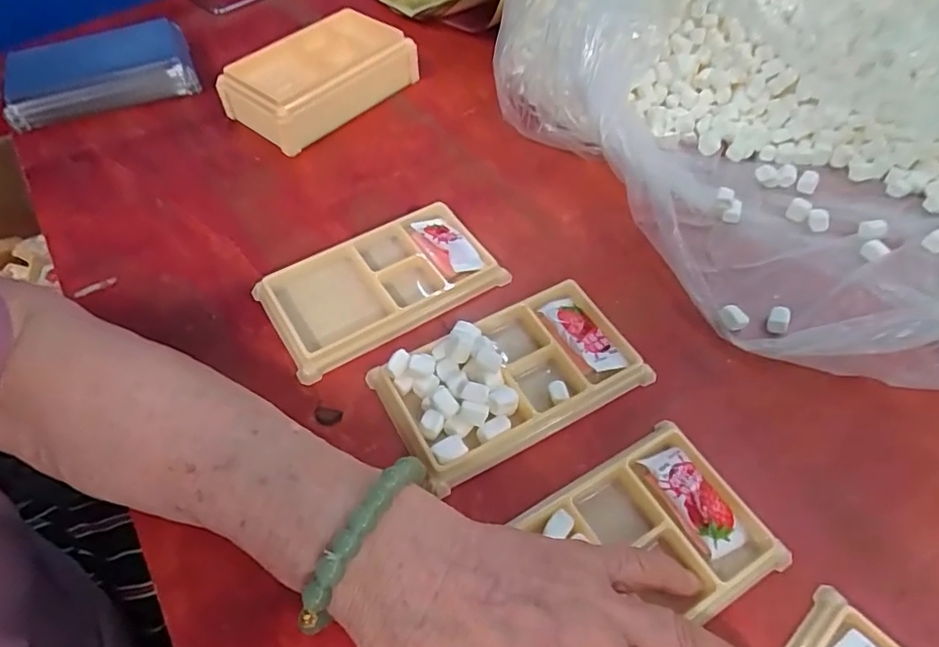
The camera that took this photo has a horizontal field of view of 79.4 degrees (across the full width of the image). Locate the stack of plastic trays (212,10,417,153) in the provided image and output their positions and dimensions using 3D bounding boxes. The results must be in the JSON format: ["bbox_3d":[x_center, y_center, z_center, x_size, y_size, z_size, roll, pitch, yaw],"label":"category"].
[{"bbox_3d":[-0.120,-0.196,0.449,0.091,0.036,0.145,32,62,22],"label":"stack of plastic trays"}]

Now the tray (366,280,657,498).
[{"bbox_3d":[0.022,0.023,0.300,0.131,0.021,0.076,-27,58,-16],"label":"tray"}]

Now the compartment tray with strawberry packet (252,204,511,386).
[{"bbox_3d":[-0.054,-0.027,0.343,0.132,0.010,0.077,-28,59,-17],"label":"compartment tray with strawberry packet"}]

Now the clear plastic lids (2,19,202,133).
[{"bbox_3d":[-0.297,-0.203,0.455,0.136,0.030,0.070,-19,56,-13],"label":"clear plastic lids"}]

